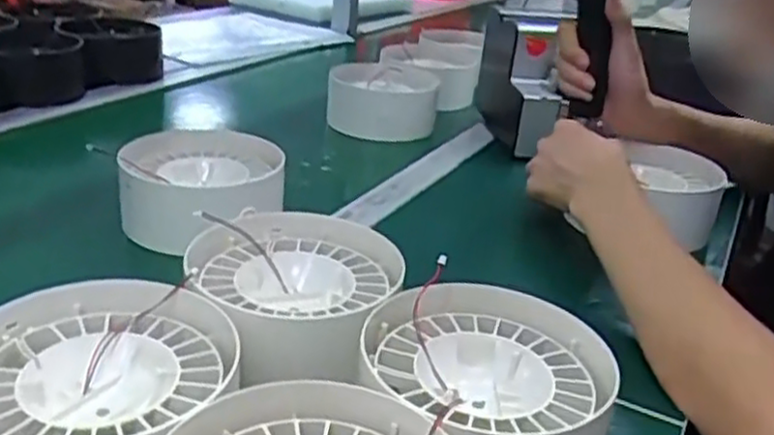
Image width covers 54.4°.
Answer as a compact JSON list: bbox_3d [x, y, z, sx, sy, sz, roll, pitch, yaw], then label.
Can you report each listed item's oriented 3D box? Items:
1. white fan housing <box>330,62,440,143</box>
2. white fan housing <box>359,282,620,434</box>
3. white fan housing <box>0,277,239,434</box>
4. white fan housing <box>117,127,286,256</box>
[{"bbox_3d":[-0.011,-0.148,0.960,0.132,0.069,0.105,10,25,7],"label":"white fan housing"},{"bbox_3d":[0.054,0.105,0.430,0.140,0.068,0.144,4,25,-6],"label":"white fan housing"},{"bbox_3d":[-0.150,0.093,0.398,0.141,0.059,0.133,6,25,-3],"label":"white fan housing"},{"bbox_3d":[-0.162,-0.026,0.667,0.132,0.061,0.133,0,26,-15],"label":"white fan housing"}]

